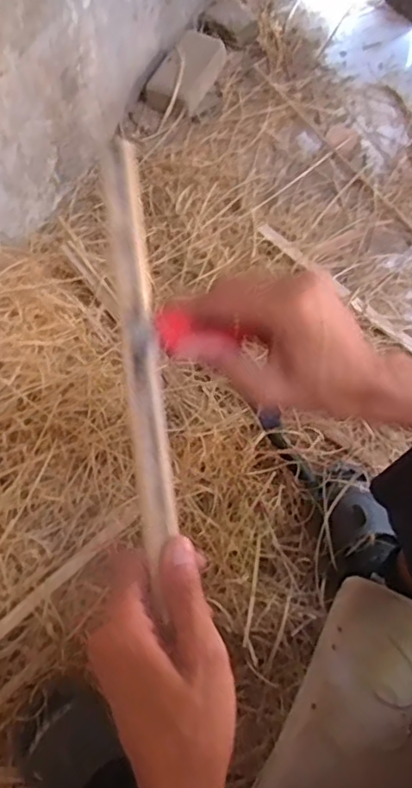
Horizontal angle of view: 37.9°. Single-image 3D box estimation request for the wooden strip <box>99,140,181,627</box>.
[{"bbox_3d":[-0.039,-0.019,0.363,0.021,0.010,0.265,-6,88,-1],"label":"wooden strip"}]

